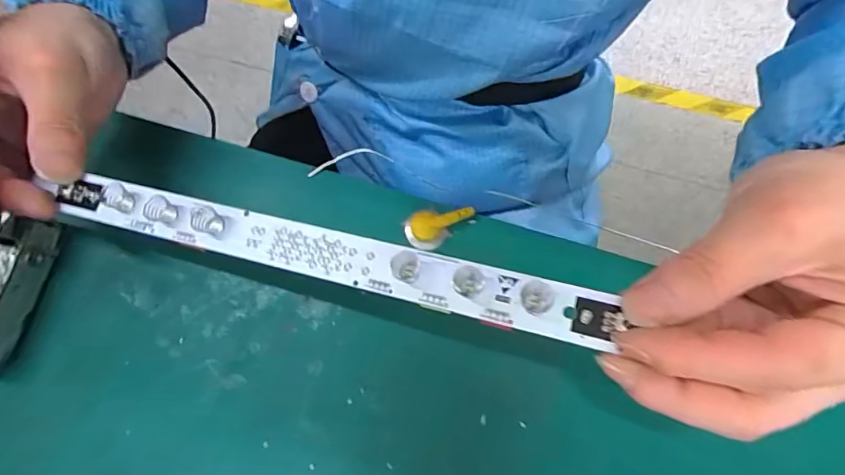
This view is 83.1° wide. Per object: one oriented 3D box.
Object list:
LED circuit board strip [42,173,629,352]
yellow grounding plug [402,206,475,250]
[{"bbox_3d":[-0.050,0.004,0.200,0.247,0.008,0.021,12,75,14],"label":"LED circuit board strip"},{"bbox_3d":[0.011,-0.007,0.282,0.041,0.014,0.020,-20,73,-3],"label":"yellow grounding plug"}]

